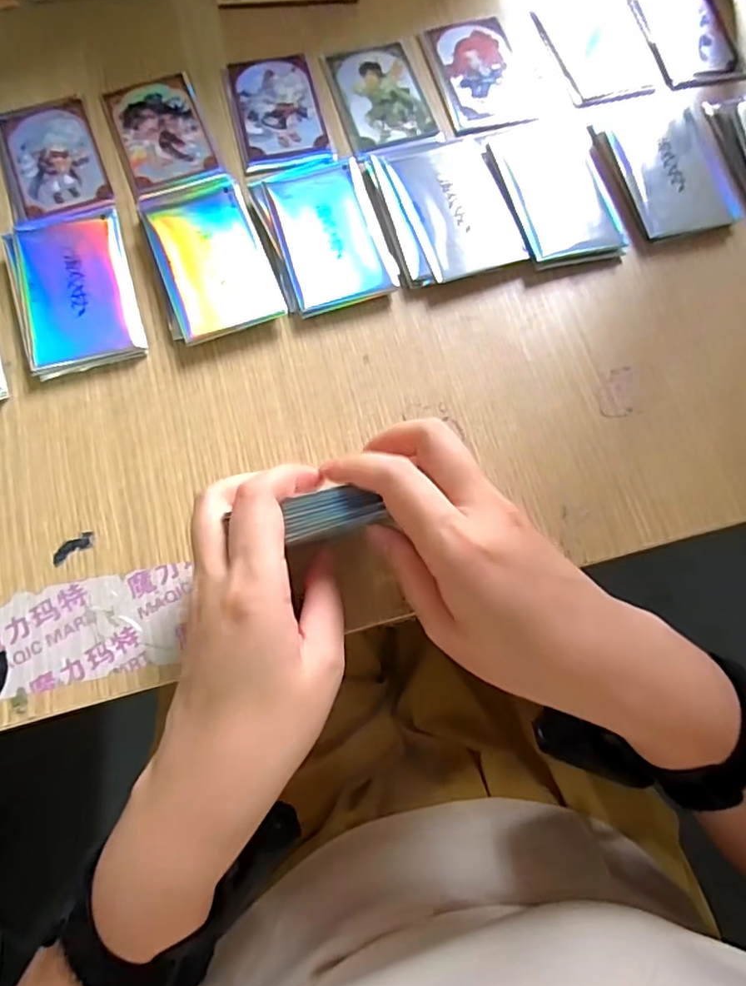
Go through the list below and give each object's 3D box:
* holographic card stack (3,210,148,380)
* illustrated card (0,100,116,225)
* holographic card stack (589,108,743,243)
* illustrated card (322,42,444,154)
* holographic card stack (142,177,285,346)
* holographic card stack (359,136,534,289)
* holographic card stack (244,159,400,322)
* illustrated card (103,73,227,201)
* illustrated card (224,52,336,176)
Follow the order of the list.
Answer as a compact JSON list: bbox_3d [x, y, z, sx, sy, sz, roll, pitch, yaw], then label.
[{"bbox_3d":[-0.173,-0.115,0.332,0.065,0.009,0.098,-17,74,-6],"label":"holographic card stack"},{"bbox_3d":[-0.203,-0.211,0.363,0.059,0.004,0.099,-19,74,-6],"label":"illustrated card"},{"bbox_3d":[0.189,-0.207,0.367,0.070,0.010,0.094,-14,74,-5],"label":"holographic card stack"},{"bbox_3d":[0.005,-0.265,0.383,0.059,0.004,0.092,-16,74,-6],"label":"illustrated card"},{"bbox_3d":[-0.097,-0.142,0.340,0.064,0.011,0.105,-19,74,-7],"label":"holographic card stack"},{"bbox_3d":[0.043,-0.174,0.354,0.077,0.011,0.095,-15,74,-5],"label":"holographic card stack"},{"bbox_3d":[-0.030,-0.157,0.347,0.068,0.010,0.099,-17,74,-6],"label":"holographic card stack"},{"bbox_3d":[-0.136,-0.235,0.372,0.057,0.004,0.099,-20,74,-7],"label":"illustrated card"},{"bbox_3d":[-0.064,-0.253,0.379,0.057,0.004,0.096,-13,74,-5],"label":"illustrated card"}]

